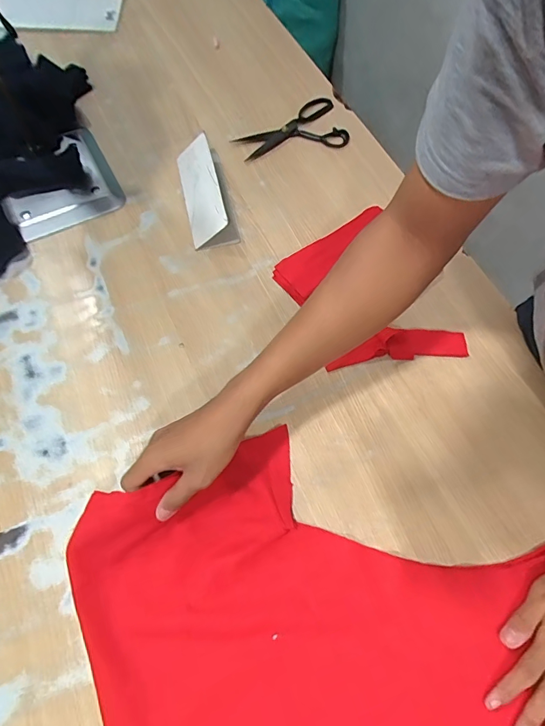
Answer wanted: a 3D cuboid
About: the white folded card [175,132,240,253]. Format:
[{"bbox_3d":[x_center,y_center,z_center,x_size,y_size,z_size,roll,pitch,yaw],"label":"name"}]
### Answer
[{"bbox_3d":[-0.110,-0.287,0.660,0.077,0.043,0.218,-12,67,-7],"label":"white folded card"}]

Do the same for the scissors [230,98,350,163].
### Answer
[{"bbox_3d":[0.029,-0.435,0.735,0.200,0.015,0.130,-14,67,-7],"label":"scissors"}]

